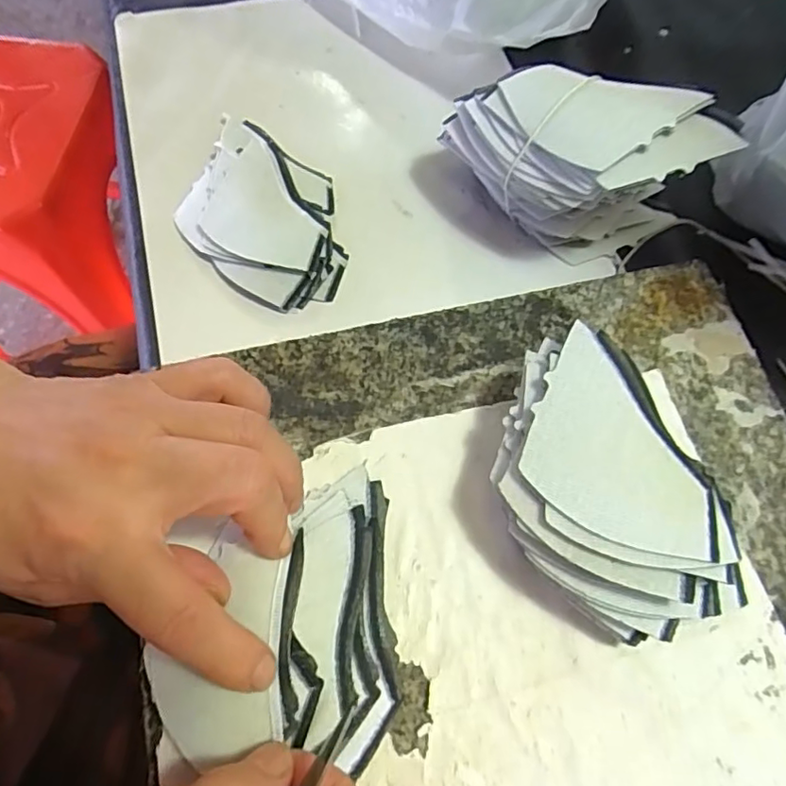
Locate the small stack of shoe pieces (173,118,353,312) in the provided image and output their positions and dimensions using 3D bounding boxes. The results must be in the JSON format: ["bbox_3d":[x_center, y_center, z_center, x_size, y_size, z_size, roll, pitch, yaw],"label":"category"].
[{"bbox_3d":[-0.078,-0.107,0.333,0.128,0.018,0.088,38,73,14],"label":"small stack of shoe pieces"}]

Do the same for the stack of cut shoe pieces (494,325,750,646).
[{"bbox_3d":[0.078,0.040,0.225,0.070,0.050,0.112,-27,70,-10],"label":"stack of cut shoe pieces"}]

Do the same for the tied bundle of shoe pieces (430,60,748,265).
[{"bbox_3d":[0.091,-0.117,0.301,0.128,0.083,0.057,13,68,5],"label":"tied bundle of shoe pieces"}]

